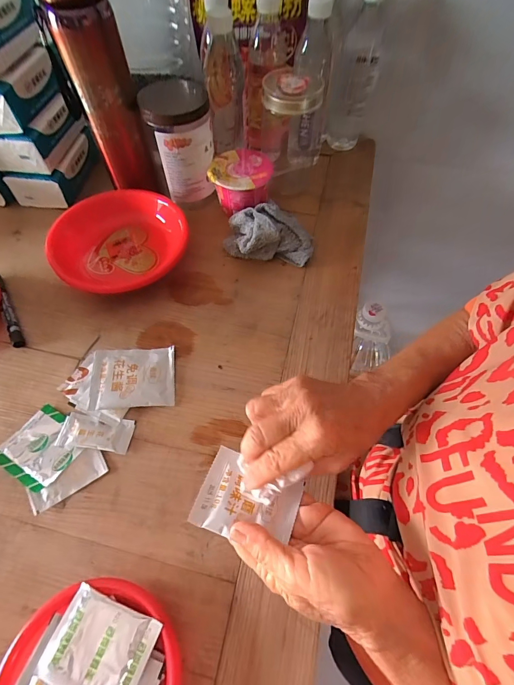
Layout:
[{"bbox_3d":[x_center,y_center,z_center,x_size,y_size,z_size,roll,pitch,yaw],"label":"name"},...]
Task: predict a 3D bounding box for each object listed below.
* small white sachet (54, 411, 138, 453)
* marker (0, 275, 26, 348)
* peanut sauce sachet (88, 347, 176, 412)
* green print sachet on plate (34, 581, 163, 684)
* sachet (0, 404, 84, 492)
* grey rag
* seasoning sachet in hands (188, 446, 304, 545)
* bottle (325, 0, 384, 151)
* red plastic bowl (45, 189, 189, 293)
[{"bbox_3d":[-0.181,0.101,0.385,0.078,0.007,0.037,6,61,2],"label":"small white sachet"},{"bbox_3d":[-0.338,-0.048,0.464,0.014,0.017,0.136,-27,65,-15],"label":"marker"},{"bbox_3d":[-0.149,0.042,0.416,0.095,0.014,0.076,-5,61,-4],"label":"peanut sauce sachet"},{"bbox_3d":[-0.129,0.252,0.281,0.079,0.007,0.064,22,63,5],"label":"green print sachet on plate"},{"bbox_3d":[-0.236,0.115,0.377,0.077,0.013,0.072,30,65,15],"label":"sachet"},{"bbox_3d":[0.018,-0.170,0.515,0.132,0.051,0.102,2,61,0],"label":"grey rag"},{"bbox_3d":[-0.007,0.126,0.277,0.077,0.014,0.061,18,62,9],"label":"seasoning sachet in hands"},{"bbox_3d":[0.163,-0.435,0.560,0.056,0.217,0.069,22,63,11],"label":"bottle"},{"bbox_3d":[-0.201,-0.152,0.500,0.151,0.068,0.195,40,68,19],"label":"red plastic bowl"}]

